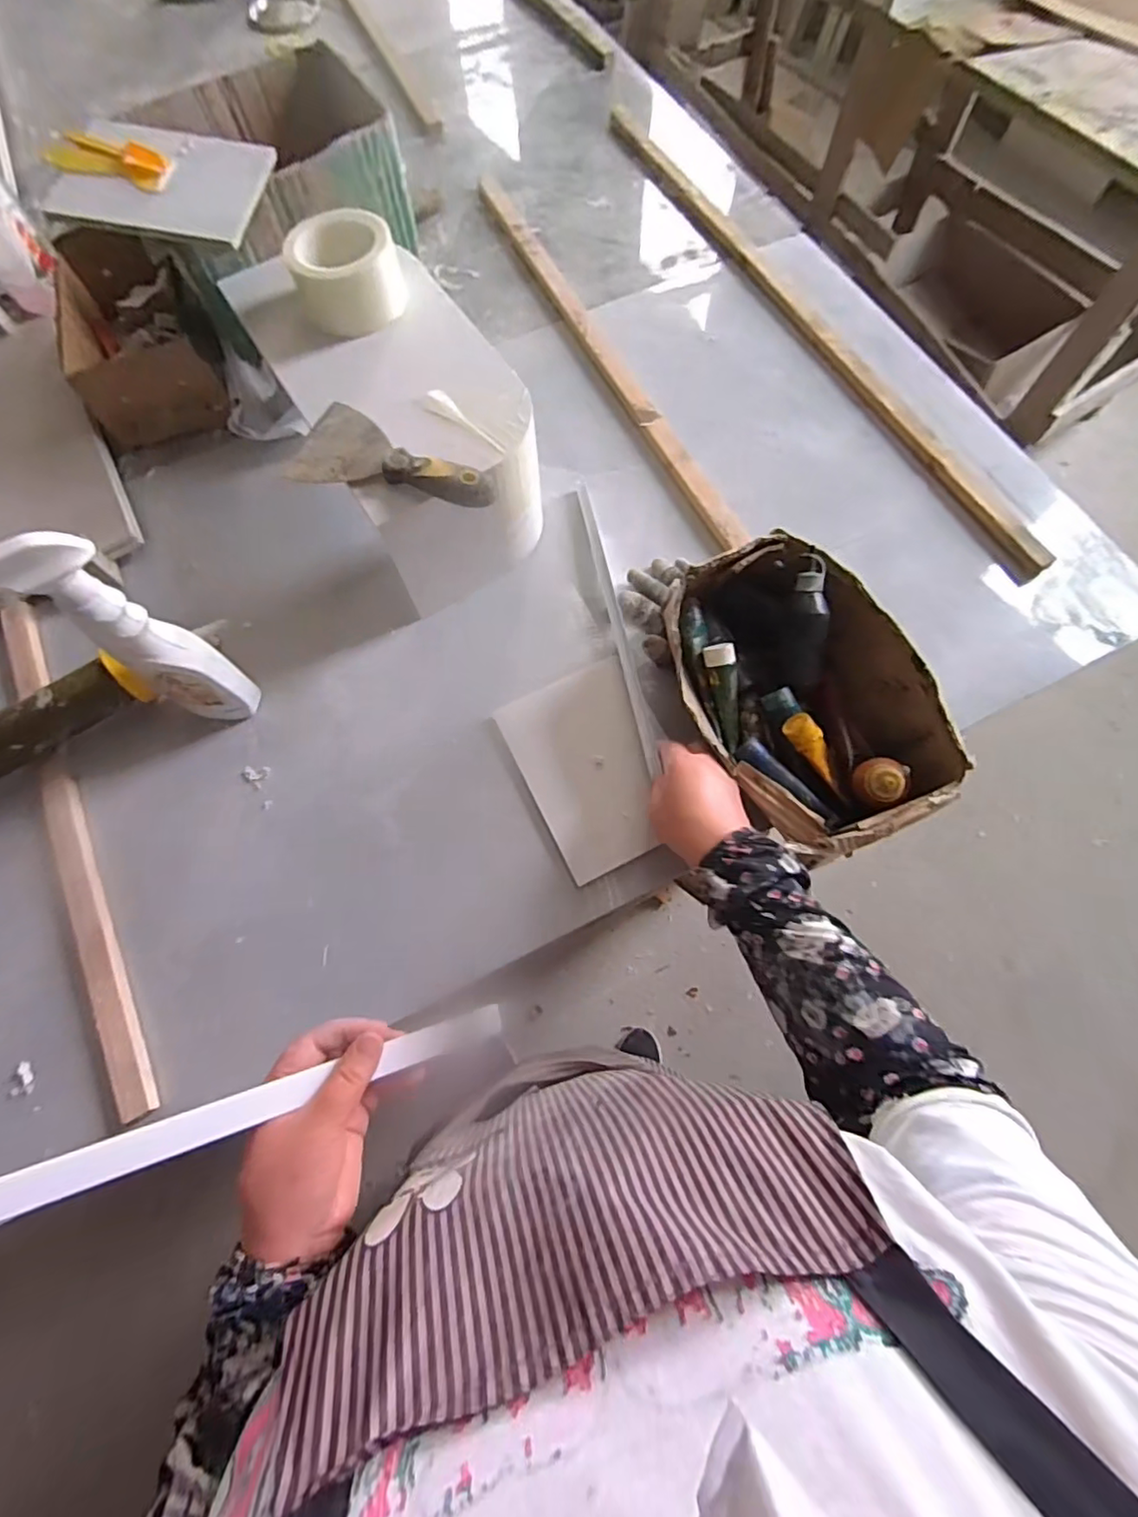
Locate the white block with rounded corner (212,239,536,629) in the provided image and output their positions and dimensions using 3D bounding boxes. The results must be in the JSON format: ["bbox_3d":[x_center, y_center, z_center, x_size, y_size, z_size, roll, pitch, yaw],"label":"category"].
[{"bbox_3d":[-0.181,-0.376,0.663,0.192,0.157,0.370,-31,72,-9],"label":"white block with rounded corner"}]

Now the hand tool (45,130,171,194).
[{"bbox_3d":[-0.458,-0.596,0.591,0.124,0.017,0.044,18,72,8],"label":"hand tool"}]

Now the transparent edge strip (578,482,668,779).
[{"bbox_3d":[0.053,-0.155,0.647,0.021,0.013,0.360,-11,69,-2],"label":"transparent edge strip"}]

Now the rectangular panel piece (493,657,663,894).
[{"bbox_3d":[0.025,0.009,0.602,0.137,0.009,0.198,-26,72,-3],"label":"rectangular panel piece"}]

